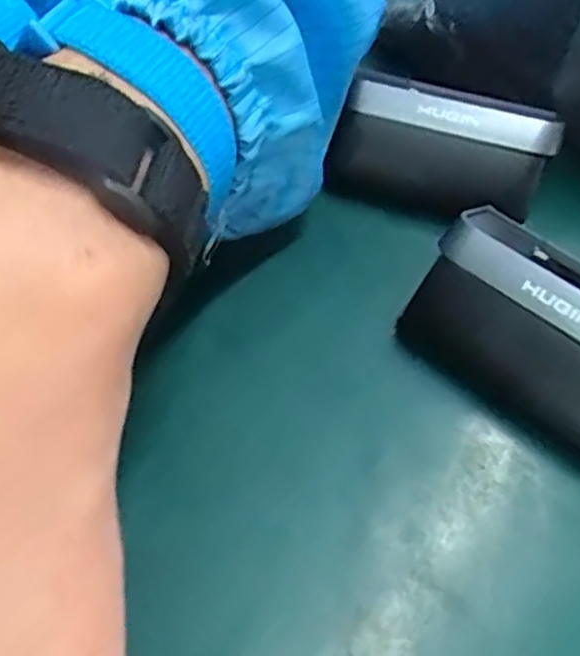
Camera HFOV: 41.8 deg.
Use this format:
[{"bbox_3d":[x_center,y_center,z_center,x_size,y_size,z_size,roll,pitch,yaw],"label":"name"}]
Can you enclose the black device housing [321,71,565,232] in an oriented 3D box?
[{"bbox_3d":[0.049,-0.057,0.249,0.067,0.035,0.027,18,52,8],"label":"black device housing"}]

